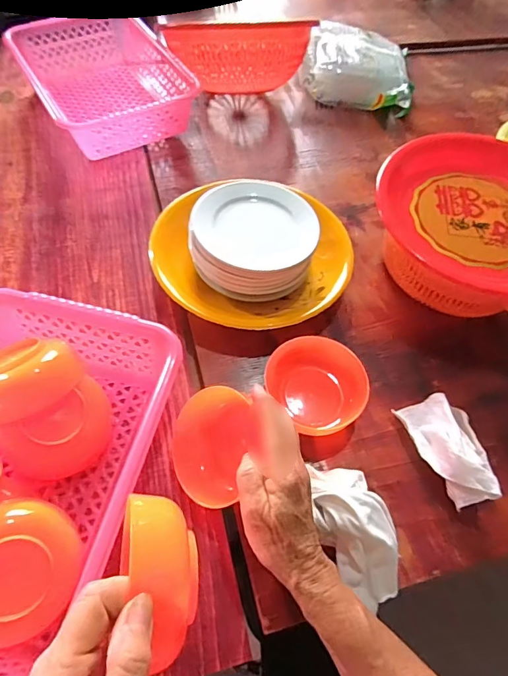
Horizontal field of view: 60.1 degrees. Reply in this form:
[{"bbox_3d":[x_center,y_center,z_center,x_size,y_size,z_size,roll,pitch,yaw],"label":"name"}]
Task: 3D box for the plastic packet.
[{"bbox_3d":[0.194,-0.492,0.800,0.197,0.069,0.156,14,57,5],"label":"plastic packet"}]

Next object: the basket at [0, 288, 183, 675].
[{"bbox_3d":[-0.201,0.112,0.378,0.207,0.078,0.298,13,57,4],"label":"basket"}]

